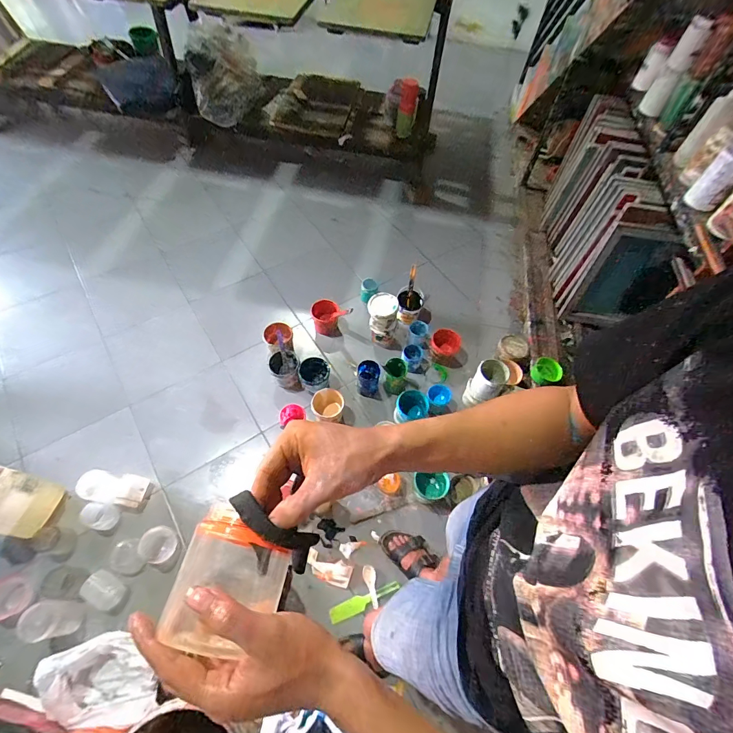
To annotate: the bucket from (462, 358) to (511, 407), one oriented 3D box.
[{"bbox_3d":[0.489,0.089,1.548,0.121,0.262,0.139,36,64,17],"label":"bucket"}]

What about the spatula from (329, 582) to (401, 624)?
[{"bbox_3d":[-0.003,0.808,1.274,0.255,0.016,0.046,-18,62,-13],"label":"spatula"}]

